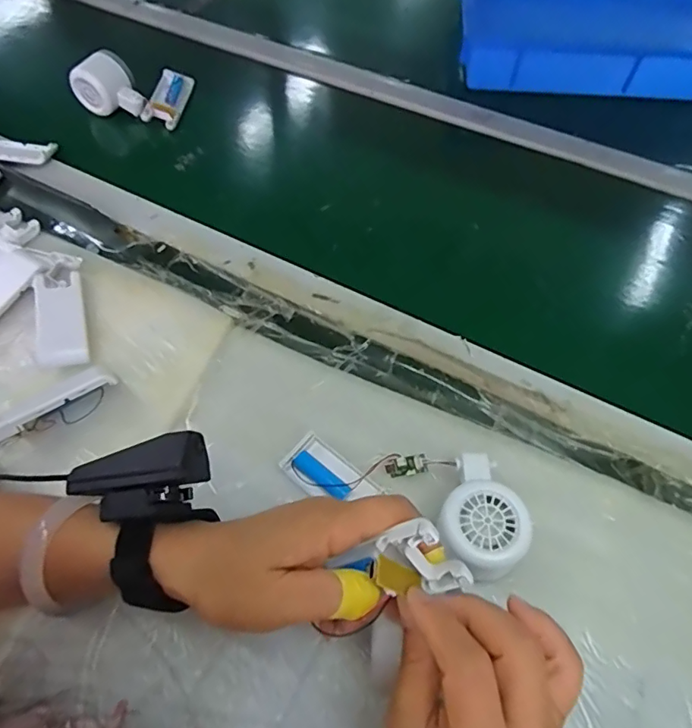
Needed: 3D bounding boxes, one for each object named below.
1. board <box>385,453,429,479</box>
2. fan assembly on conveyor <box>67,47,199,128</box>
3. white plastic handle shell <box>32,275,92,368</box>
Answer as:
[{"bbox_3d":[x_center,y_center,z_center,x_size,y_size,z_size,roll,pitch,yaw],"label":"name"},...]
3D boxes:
[{"bbox_3d":[0.047,0.079,0.395,0.033,0.007,0.013,-15,58,14],"label":"board"},{"bbox_3d":[-0.261,-0.349,0.635,0.114,0.054,0.087,10,59,6],"label":"fan assembly on conveyor"},{"bbox_3d":[-0.253,-0.040,0.456,0.041,0.020,0.099,-18,61,-11],"label":"white plastic handle shell"}]

